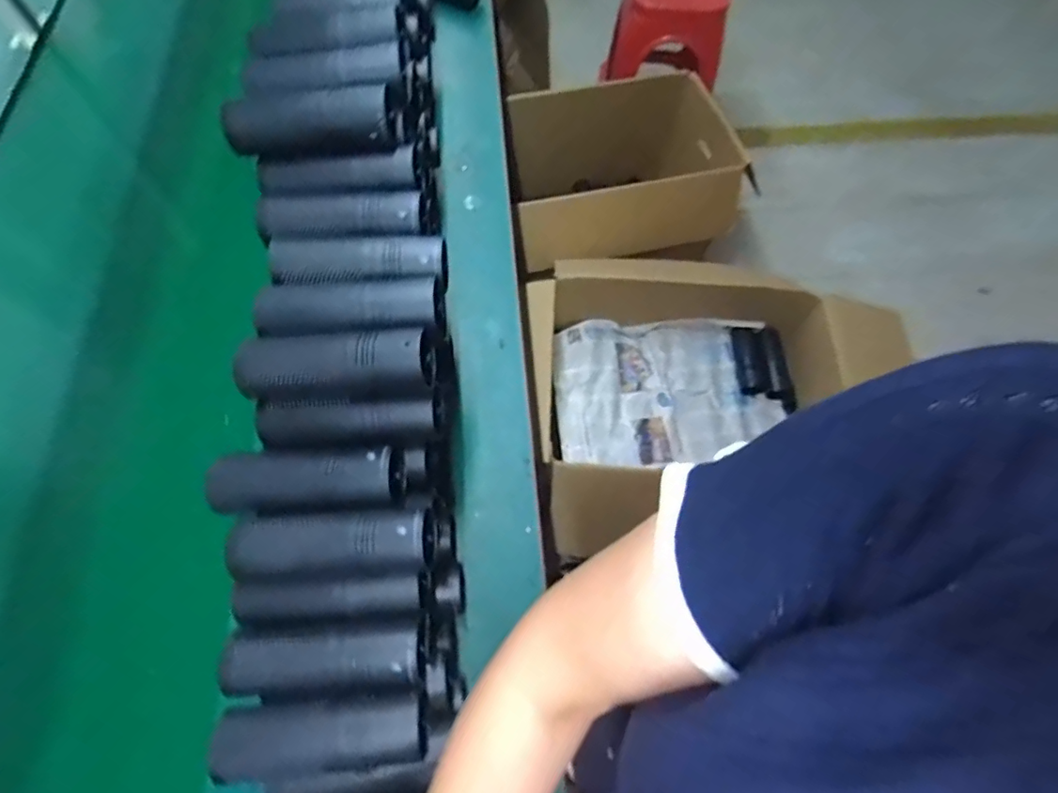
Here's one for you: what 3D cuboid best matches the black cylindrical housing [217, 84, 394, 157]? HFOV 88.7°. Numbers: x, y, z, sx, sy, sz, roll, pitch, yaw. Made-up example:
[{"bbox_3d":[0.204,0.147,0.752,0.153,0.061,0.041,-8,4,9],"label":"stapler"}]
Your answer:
[{"bbox_3d":[-0.219,-0.278,0.544,0.170,0.045,0.058,3,64,0],"label":"black cylindrical housing"}]

